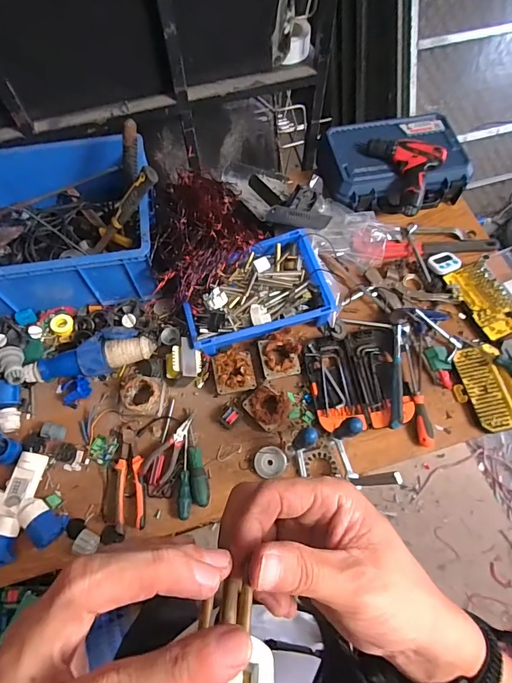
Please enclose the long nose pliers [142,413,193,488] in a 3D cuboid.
[{"bbox_3d":[-0.172,0.206,0.794,0.055,0.013,0.142,20,66,10],"label":"long nose pliers"}]

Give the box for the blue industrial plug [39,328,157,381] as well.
[{"bbox_3d":[-0.335,0.027,0.834,0.236,0.059,0.078,-16,65,-7],"label":"blue industrial plug"}]

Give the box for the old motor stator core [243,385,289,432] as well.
[{"bbox_3d":[0.023,0.134,0.819,0.083,0.041,0.077,37,69,16],"label":"old motor stator core"}]

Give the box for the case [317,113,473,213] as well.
[{"bbox_3d":[0.352,-0.453,1.042,0.349,0.110,0.275,-7,64,-3],"label":"case"}]

